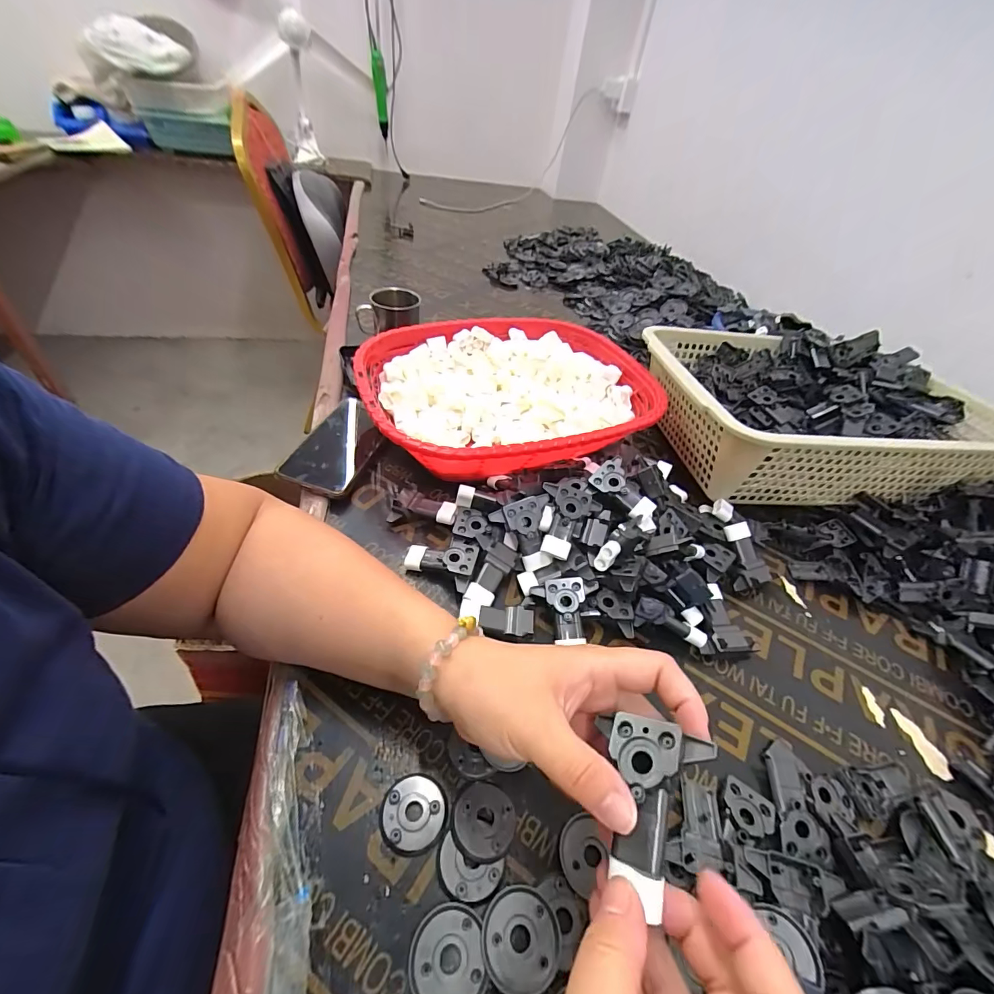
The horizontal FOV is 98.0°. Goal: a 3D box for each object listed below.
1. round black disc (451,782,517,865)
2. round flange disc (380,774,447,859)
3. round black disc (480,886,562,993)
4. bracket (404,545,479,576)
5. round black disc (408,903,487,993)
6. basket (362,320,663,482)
[{"bbox_3d":[-0.008,0.207,0.276,0.040,0.009,0.041,5,45,-5],"label":"round black disc"},{"bbox_3d":[-0.054,0.203,0.278,0.042,0.005,0.042,5,45,-5],"label":"round flange disc"},{"bbox_3d":[0.014,0.246,0.240,0.043,0.005,0.043,4,45,-5],"label":"round black disc"},{"bbox_3d":[-0.052,0.062,0.406,0.066,0.020,0.031,9,45,-1],"label":"bracket"},{"bbox_3d":[-0.027,0.251,0.234,0.039,0.004,0.043,-2,46,-11],"label":"round black disc"},{"bbox_3d":[0.018,-0.123,0.543,0.357,0.089,0.268,-11,48,-20],"label":"basket"}]

